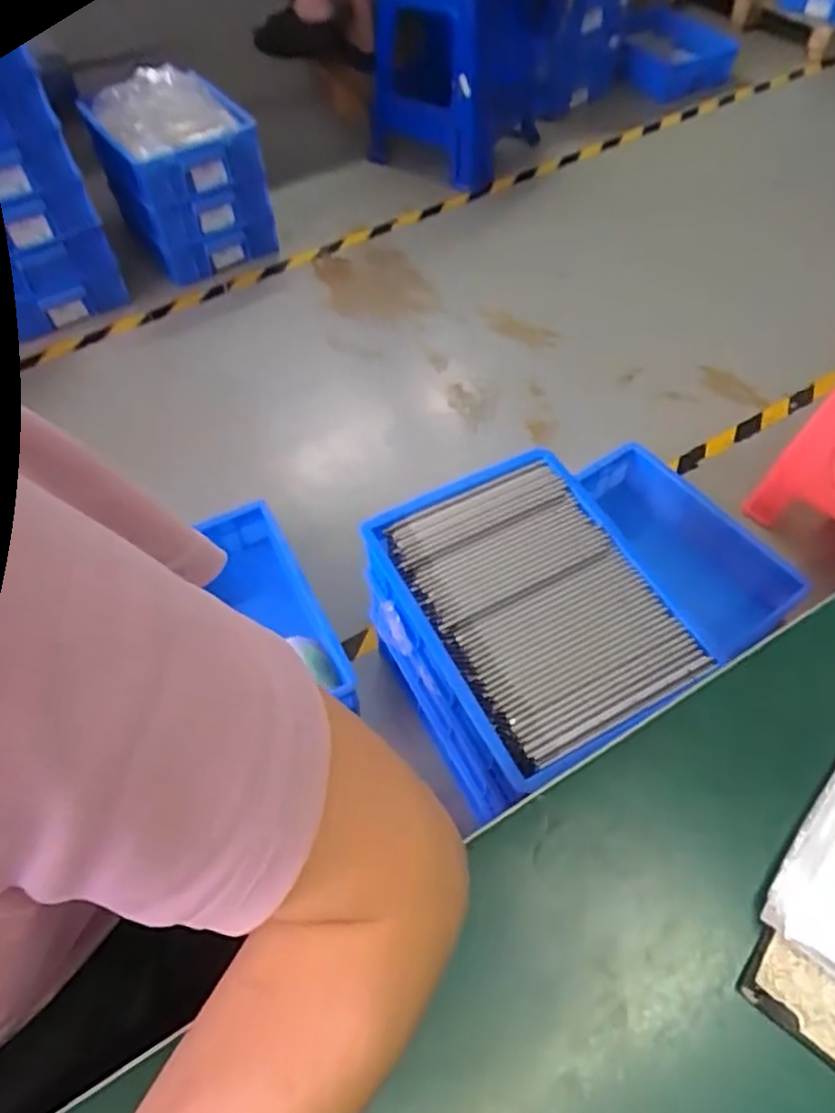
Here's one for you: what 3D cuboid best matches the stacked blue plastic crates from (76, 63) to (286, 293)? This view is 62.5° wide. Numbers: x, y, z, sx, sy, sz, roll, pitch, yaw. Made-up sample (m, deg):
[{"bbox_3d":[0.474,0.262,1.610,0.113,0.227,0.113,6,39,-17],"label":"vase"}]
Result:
[{"bbox_3d":[-0.470,-0.771,1.396,0.285,0.351,0.211,-22,58,-12],"label":"stacked blue plastic crates"}]

